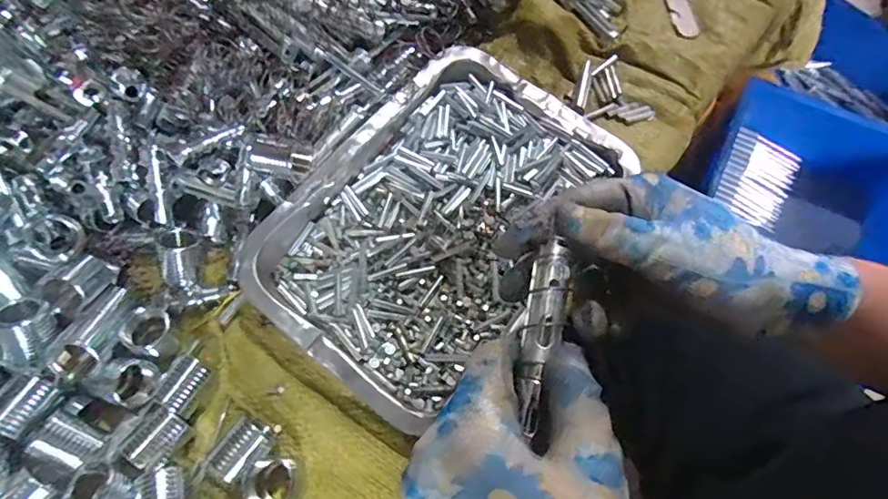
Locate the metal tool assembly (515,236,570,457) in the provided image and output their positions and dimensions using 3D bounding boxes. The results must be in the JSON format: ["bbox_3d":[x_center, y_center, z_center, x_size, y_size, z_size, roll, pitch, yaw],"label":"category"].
[{"bbox_3d":[0.044,0.039,0.237,0.016,0.013,0.089,12,68,6],"label":"metal tool assembly"}]

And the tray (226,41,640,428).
[{"bbox_3d":[-0.004,-0.026,0.370,0.163,0.032,0.252,37,73,15],"label":"tray"}]

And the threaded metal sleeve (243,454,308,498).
[{"bbox_3d":[-0.098,0.136,0.306,0.029,0.024,0.030,0,67,1],"label":"threaded metal sleeve"}]

